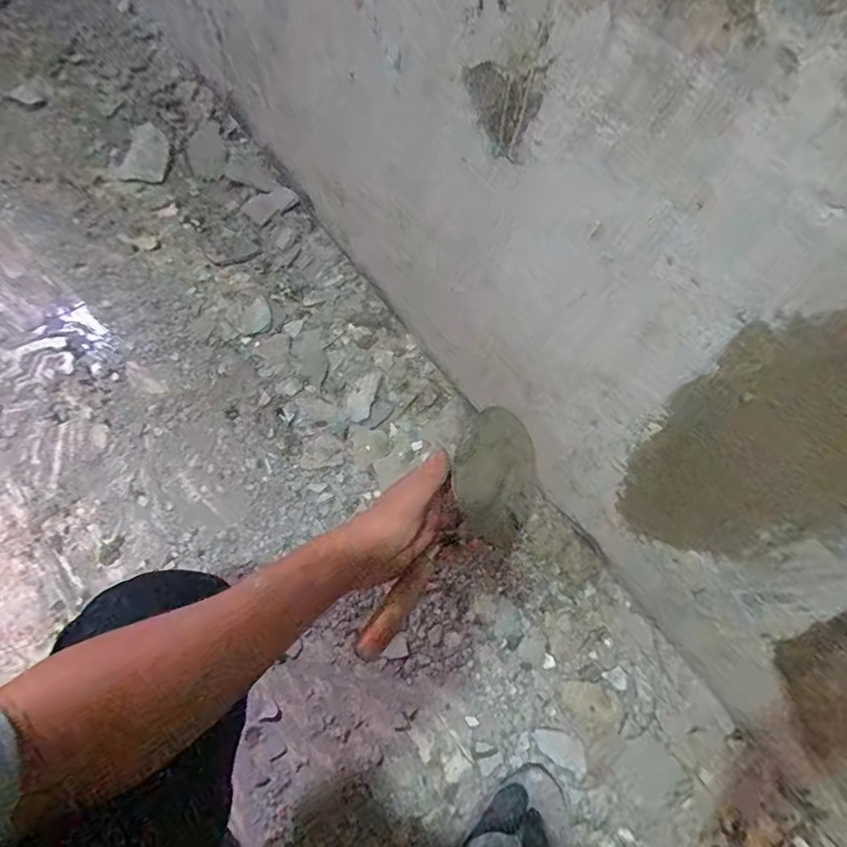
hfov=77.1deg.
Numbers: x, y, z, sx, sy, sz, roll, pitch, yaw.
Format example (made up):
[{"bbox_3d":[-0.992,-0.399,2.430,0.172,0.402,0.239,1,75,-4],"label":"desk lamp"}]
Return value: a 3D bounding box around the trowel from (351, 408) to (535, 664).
[{"bbox_3d":[0.032,0.092,0.487,0.097,0.046,0.270,35,61,9],"label":"trowel"}]

